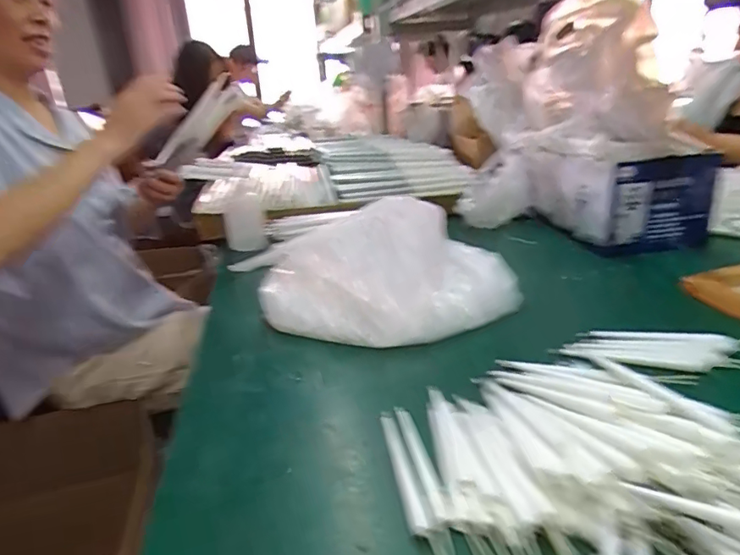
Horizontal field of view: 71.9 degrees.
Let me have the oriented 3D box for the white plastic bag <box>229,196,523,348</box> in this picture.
[{"bbox_3d":[0.000,-0.023,0.597,0.327,0.094,0.237,-5,22,-7],"label":"white plastic bag"}]

